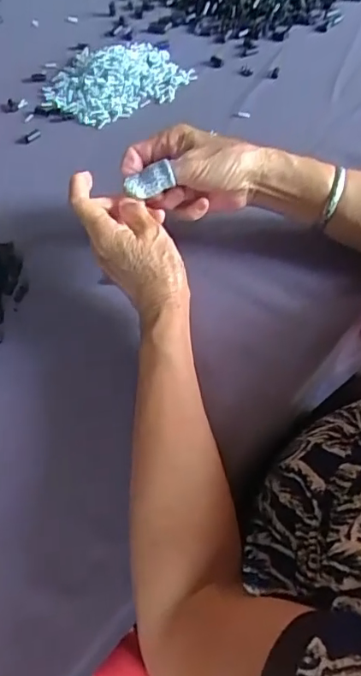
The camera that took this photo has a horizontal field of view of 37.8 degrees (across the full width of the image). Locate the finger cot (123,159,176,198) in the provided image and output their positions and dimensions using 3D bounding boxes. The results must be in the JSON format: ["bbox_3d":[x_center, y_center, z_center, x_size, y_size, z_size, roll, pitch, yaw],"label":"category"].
[{"bbox_3d":[-0.028,-0.133,0.451,0.042,0.018,0.014,-14,60,10],"label":"finger cot"}]

